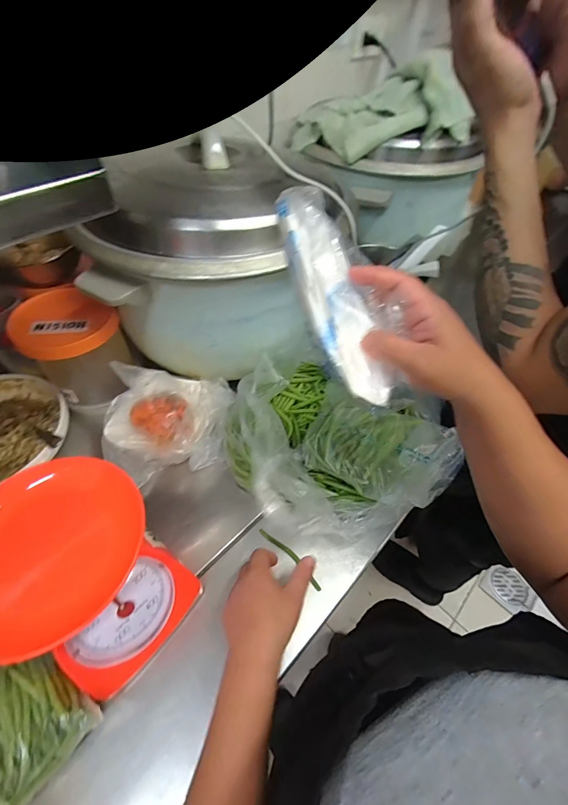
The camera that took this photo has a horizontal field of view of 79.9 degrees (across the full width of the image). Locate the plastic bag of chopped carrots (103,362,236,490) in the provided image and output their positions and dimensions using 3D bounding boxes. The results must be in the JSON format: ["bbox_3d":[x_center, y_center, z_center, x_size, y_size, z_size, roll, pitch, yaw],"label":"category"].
[{"bbox_3d":[-0.180,0.029,0.520,0.204,0.071,0.186,-4,52,-4],"label":"plastic bag of chopped carrots"}]

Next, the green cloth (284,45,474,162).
[{"bbox_3d":[0.184,-0.557,0.652,0.334,0.108,0.202,5,52,3],"label":"green cloth"}]

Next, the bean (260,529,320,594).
[{"bbox_3d":[0.009,0.200,0.441,0.105,0.005,0.013,37,60,24],"label":"bean"}]

